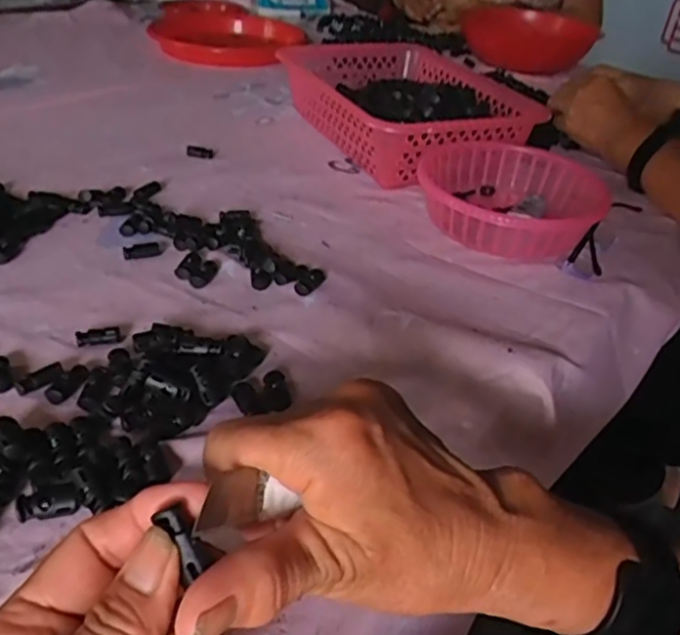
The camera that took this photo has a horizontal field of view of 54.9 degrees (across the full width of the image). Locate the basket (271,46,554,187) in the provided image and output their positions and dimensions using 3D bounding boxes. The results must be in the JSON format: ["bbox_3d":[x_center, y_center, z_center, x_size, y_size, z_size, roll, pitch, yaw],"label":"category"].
[{"bbox_3d":[0.061,-0.244,0.766,0.204,0.090,0.316,-10,39,-23],"label":"basket"}]

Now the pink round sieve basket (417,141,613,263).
[{"bbox_3d":[0.161,-0.114,0.624,0.168,0.063,0.185,17,37,13],"label":"pink round sieve basket"}]

